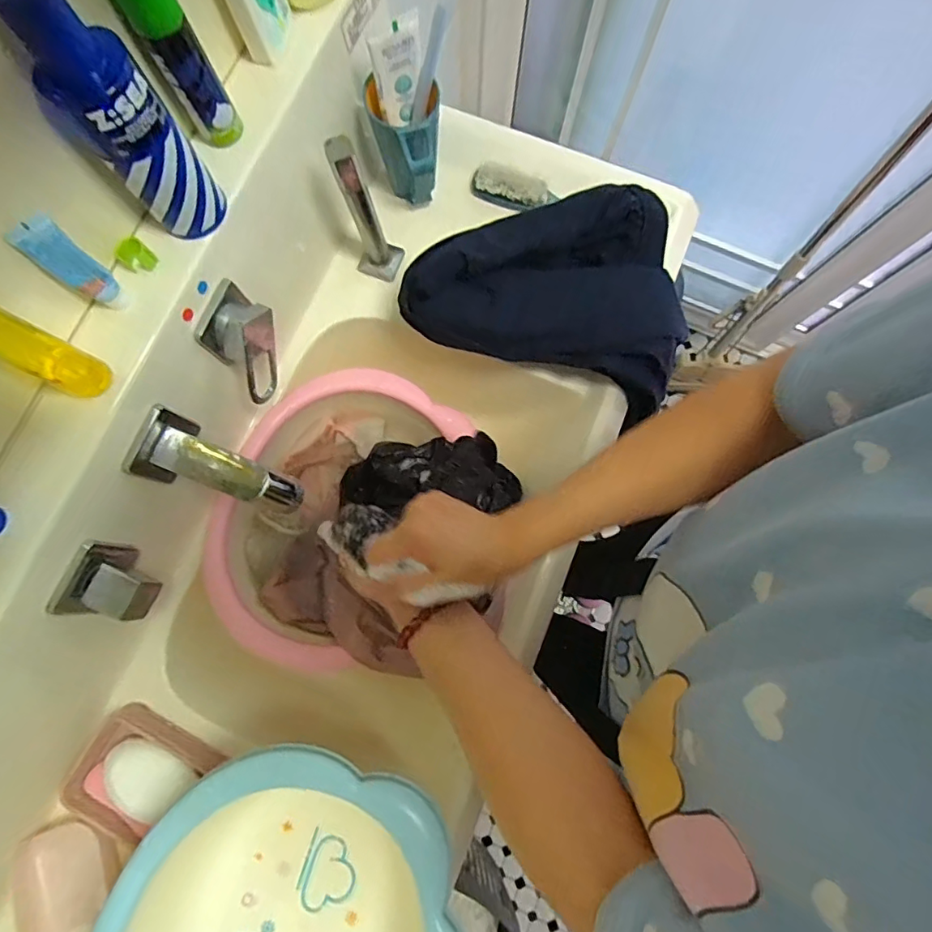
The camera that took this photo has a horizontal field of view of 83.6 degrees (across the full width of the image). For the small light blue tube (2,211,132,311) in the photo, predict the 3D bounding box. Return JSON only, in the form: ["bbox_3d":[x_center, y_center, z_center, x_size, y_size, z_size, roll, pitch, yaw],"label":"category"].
[{"bbox_3d":[-0.272,-0.138,0.364,0.020,0.083,0.026,33,80,5],"label":"small light blue tube"}]

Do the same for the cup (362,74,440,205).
[{"bbox_3d":[-0.066,-0.327,0.545,0.074,0.105,0.075,0,79,-1],"label":"cup"}]

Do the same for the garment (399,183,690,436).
[{"bbox_3d":[0.100,-0.182,0.525,0.281,0.086,0.198,23,79,3],"label":"garment"}]

